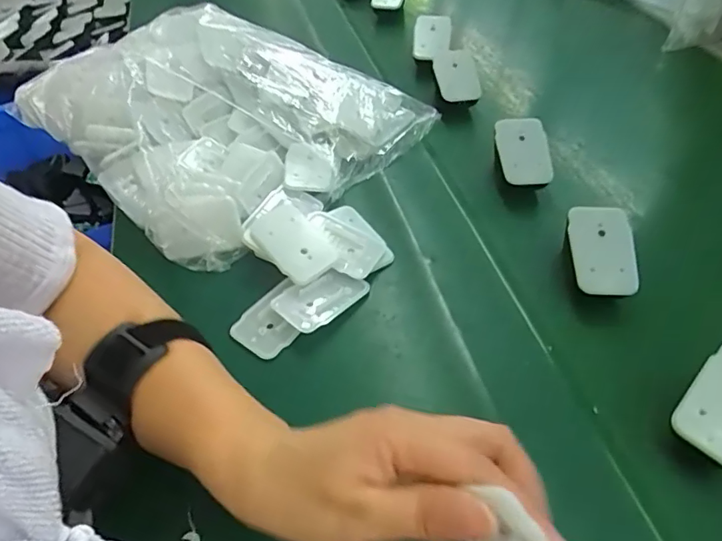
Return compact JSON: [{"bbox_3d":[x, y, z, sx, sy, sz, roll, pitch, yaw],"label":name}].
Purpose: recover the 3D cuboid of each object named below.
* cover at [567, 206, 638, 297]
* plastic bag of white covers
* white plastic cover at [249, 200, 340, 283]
[{"bbox_3d":[0.168,-0.015,0.359,0.039,0.010,0.064,-5,72,8],"label":"cover"},{"bbox_3d":[-0.147,-0.163,0.513,0.343,0.070,0.268,33,59,27],"label":"plastic bag of white covers"},{"bbox_3d":[-0.054,-0.022,0.394,0.042,0.006,0.071,-38,65,-17],"label":"white plastic cover"}]

